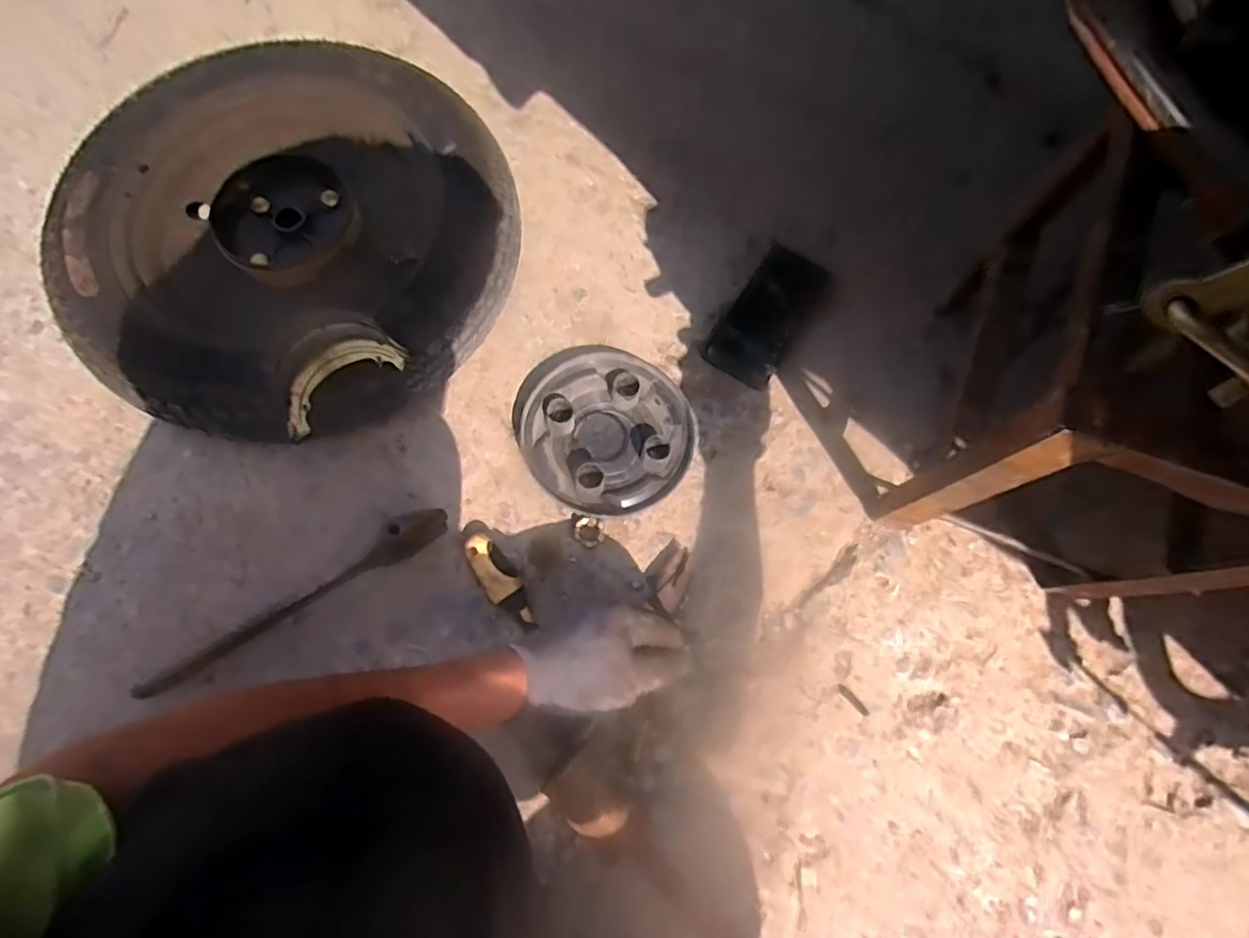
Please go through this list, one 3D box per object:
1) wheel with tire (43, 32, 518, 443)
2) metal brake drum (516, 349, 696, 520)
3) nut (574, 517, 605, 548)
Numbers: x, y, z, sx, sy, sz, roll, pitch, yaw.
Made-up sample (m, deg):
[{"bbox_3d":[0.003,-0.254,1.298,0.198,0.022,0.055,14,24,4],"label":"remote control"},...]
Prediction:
[{"bbox_3d":[-0.331,-0.238,0.622,0.430,0.118,0.408,36,75,9],"label":"wheel with tire"},{"bbox_3d":[-0.025,-0.043,0.615,0.183,0.035,0.153,42,76,10],"label":"metal brake drum"},{"bbox_3d":[-0.033,0.061,0.598,0.029,0.012,0.028,1,73,-2],"label":"nut"}]

